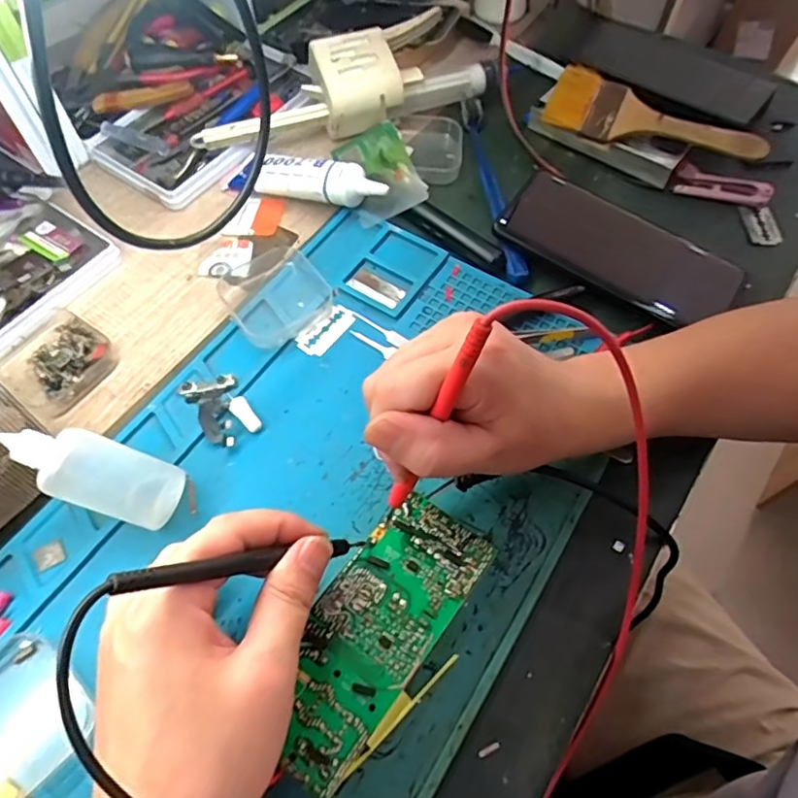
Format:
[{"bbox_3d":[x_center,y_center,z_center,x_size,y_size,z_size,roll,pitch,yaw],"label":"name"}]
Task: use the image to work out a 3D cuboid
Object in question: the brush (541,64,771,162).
[{"bbox_3d":[0.198,-0.214,0.463,0.161,0.025,0.058,24,62,11],"label":"brush"}]

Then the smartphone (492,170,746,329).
[{"bbox_3d":[0.151,-0.103,0.412,0.159,0.011,0.078,35,69,11],"label":"smartphone"}]

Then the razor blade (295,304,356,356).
[{"bbox_3d":[-0.048,-0.046,0.391,0.022,0.004,0.041,34,71,20],"label":"razor blade"}]

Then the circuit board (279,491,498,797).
[{"bbox_3d":[-0.012,0.112,0.287,0.054,0.024,0.130,34,64,16],"label":"circuit board"}]

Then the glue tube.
[{"bbox_3d":[-0.072,-0.164,0.440,0.134,0.024,0.025,13,60,21],"label":"glue tube"}]

